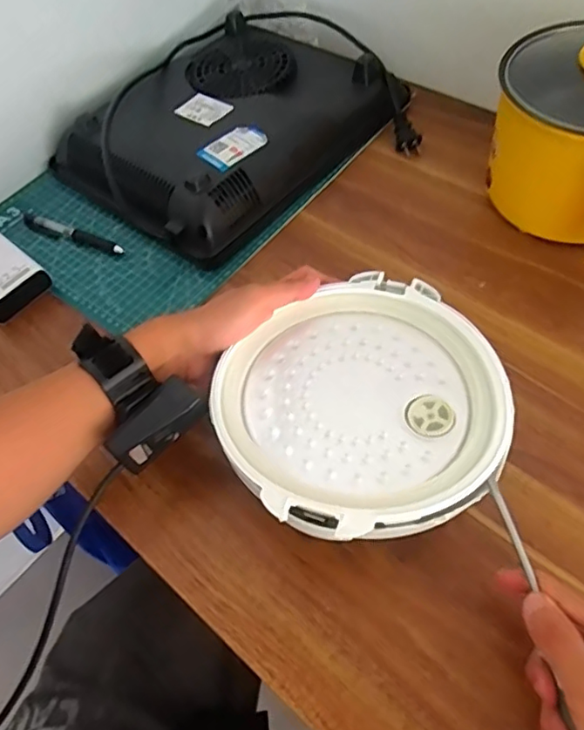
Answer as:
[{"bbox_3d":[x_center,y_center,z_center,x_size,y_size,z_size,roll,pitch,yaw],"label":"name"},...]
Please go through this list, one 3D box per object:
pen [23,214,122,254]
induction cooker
[{"bbox_3d":[-0.236,-0.140,0.612,0.144,0.011,0.019,21,59,18],"label":"pen"},{"bbox_3d":[-0.059,-0.274,0.657,0.318,0.066,0.366,38,66,27],"label":"induction cooker"}]

